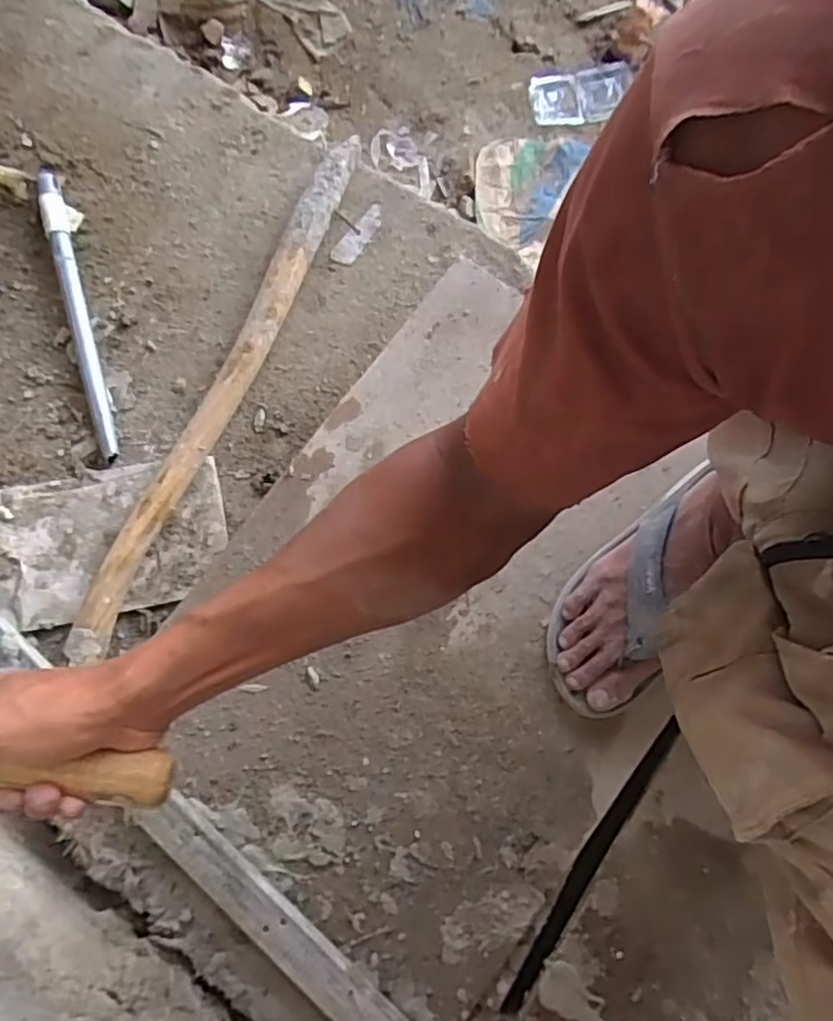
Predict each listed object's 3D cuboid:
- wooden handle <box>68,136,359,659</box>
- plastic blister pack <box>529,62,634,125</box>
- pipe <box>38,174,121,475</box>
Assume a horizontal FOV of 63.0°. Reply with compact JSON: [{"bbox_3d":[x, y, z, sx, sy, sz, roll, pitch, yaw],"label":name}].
[{"bbox_3d":[-0.199,-0.131,0.722,0.041,0.045,0.617,24,80,3],"label":"wooden handle"},{"bbox_3d":[0.257,-0.657,1.070,0.164,0.030,0.087,-12,80,-4],"label":"plastic blister pack"},{"bbox_3d":[-0.374,-0.221,0.748,0.037,0.026,0.347,-13,80,-4],"label":"pipe"}]

